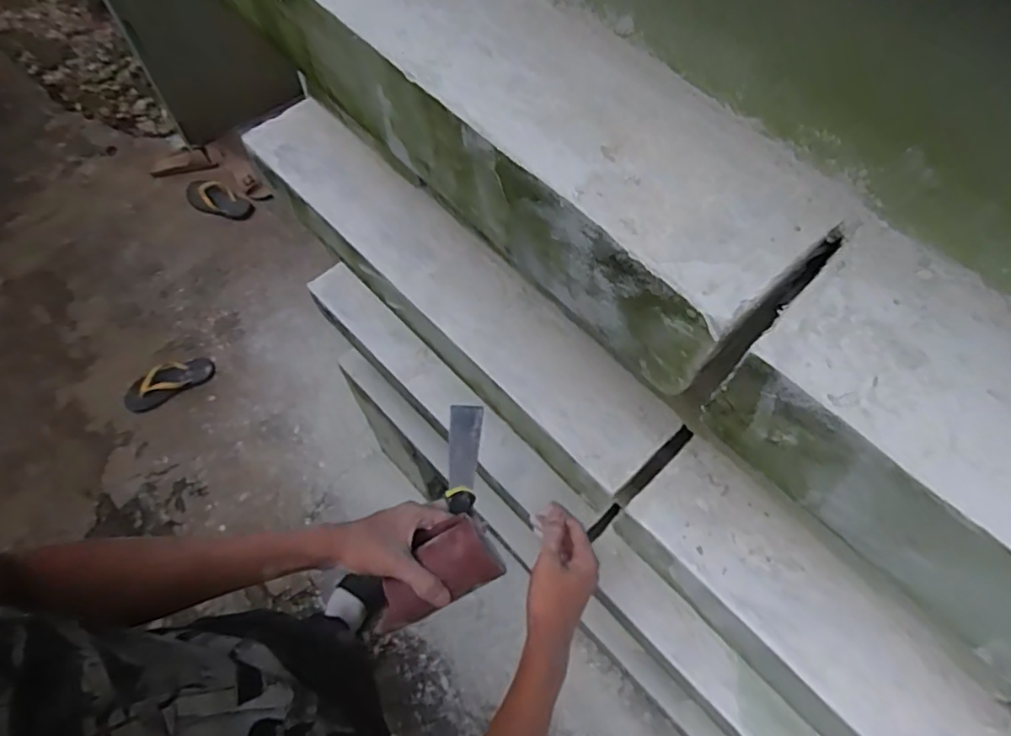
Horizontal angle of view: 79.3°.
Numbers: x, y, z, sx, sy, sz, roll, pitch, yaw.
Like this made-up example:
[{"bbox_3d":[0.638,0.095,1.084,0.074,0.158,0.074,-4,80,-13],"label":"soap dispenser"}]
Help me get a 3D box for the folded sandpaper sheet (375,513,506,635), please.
[{"bbox_3d":[-0.070,0.195,0.584,0.123,0.052,0.070,-26,69,-8],"label":"folded sandpaper sheet"}]

